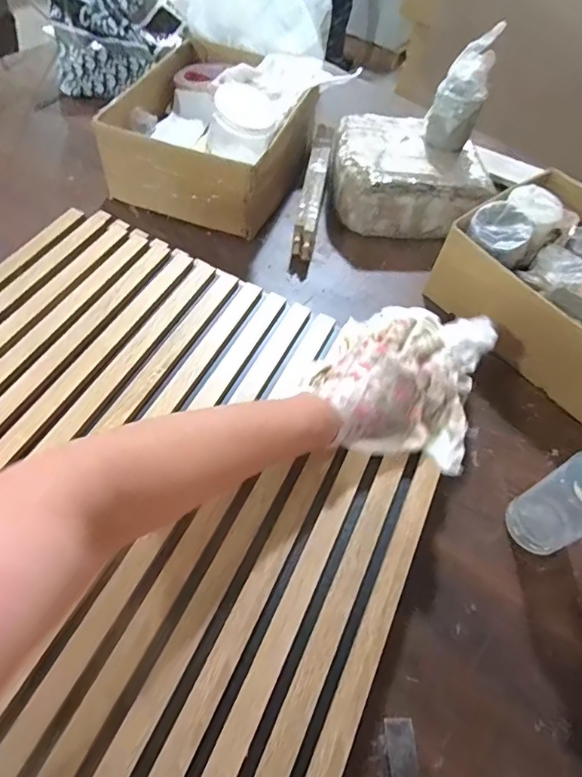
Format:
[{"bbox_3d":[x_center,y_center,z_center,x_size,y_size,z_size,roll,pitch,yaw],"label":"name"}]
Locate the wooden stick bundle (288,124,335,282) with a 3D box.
[{"bbox_3d":[0.038,-0.321,0.778,0.033,0.054,0.323,10,56,0],"label":"wooden stick bundle"}]

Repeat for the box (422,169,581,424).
[{"bbox_3d":[0.384,-0.139,0.637,0.259,0.121,0.297,-32,65,-24],"label":"box"}]

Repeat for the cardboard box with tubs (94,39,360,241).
[{"bbox_3d":[-0.111,-0.421,0.762,0.257,0.162,0.335,20,56,7],"label":"cardboard box with tubs"}]

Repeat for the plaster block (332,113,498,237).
[{"bbox_3d":[0.180,-0.337,0.768,0.232,0.097,0.174,3,56,-5],"label":"plaster block"}]

